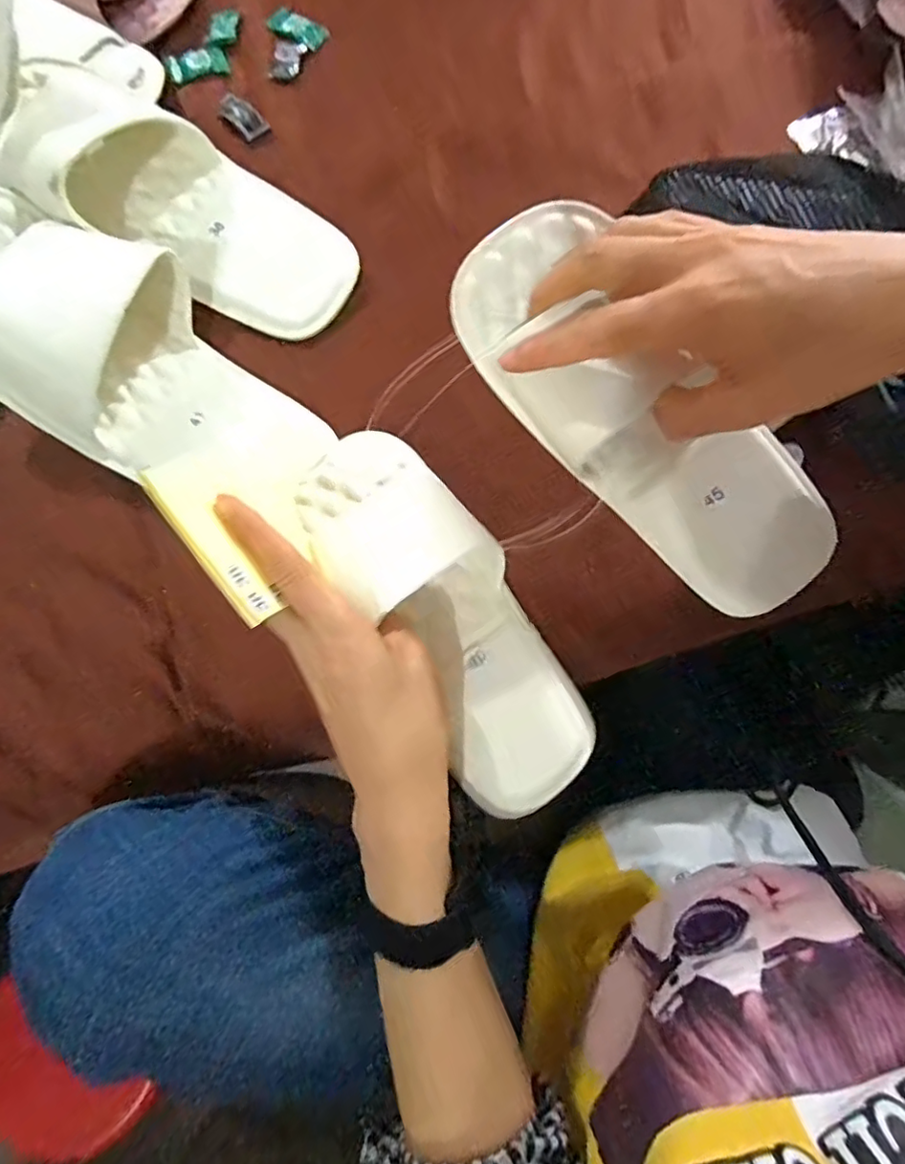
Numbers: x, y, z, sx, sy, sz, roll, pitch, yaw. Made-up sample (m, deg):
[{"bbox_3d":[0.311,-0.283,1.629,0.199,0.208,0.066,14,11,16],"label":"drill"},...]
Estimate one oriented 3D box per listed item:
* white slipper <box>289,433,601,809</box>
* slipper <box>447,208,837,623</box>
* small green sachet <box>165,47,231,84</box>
[{"bbox_3d":[-0.005,0.013,0.325,0.079,0.047,0.228,-32,84,-8],"label":"white slipper"},{"bbox_3d":[0.094,-0.083,0.294,0.221,0.046,0.078,46,79,-3],"label":"slipper"},{"bbox_3d":[-0.193,-0.392,0.450,0.044,0.004,0.026,-22,76,-6],"label":"small green sachet"}]

